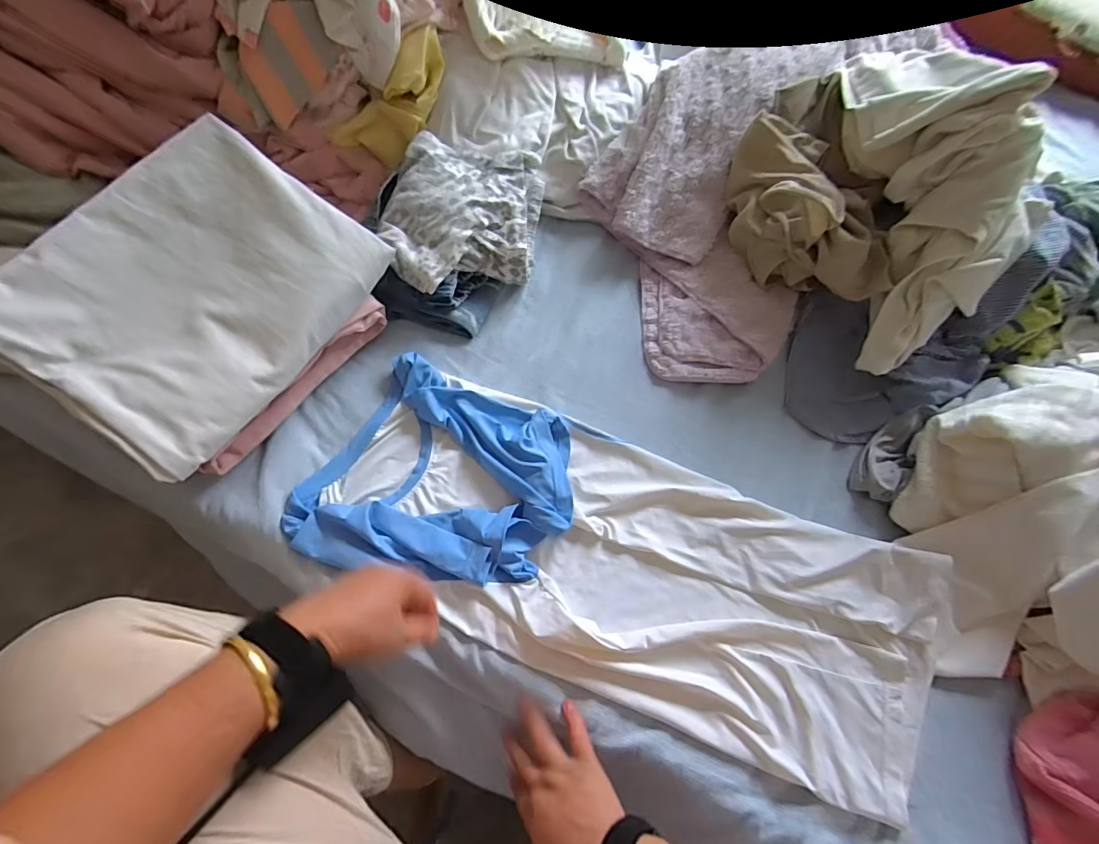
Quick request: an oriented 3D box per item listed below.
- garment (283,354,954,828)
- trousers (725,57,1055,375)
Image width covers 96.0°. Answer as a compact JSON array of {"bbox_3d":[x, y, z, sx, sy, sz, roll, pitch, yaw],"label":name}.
[{"bbox_3d":[0.076,0.140,0.508,0.632,0.042,0.239,23,71,6],"label":"garment"},{"bbox_3d":[0.374,-0.266,0.556,0.239,0.179,0.328,-30,77,-15],"label":"trousers"}]

